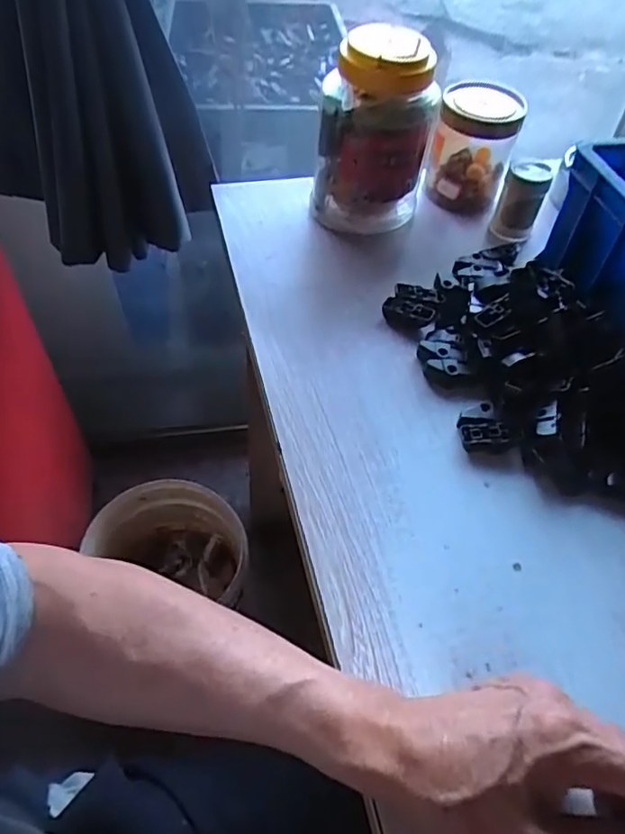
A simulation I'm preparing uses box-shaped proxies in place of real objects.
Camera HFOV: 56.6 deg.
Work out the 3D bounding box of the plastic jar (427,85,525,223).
[{"bbox_3d":[0.172,-0.287,0.636,0.085,0.109,0.102,16,54,7],"label":"plastic jar"}]

